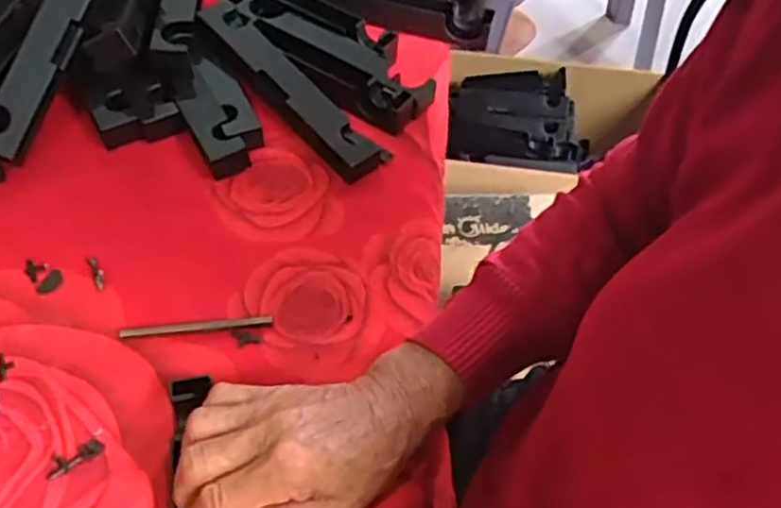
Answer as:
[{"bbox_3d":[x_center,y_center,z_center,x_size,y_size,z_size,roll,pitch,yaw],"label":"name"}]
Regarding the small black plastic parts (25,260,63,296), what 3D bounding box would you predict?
[{"bbox_3d":[-0.235,0.014,0.493,0.018,0.004,0.030,-33,62,-22],"label":"small black plastic parts"}]

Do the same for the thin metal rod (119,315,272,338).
[{"bbox_3d":[-0.126,0.047,0.473,0.095,0.004,0.008,-6,55,-6],"label":"thin metal rod"}]

